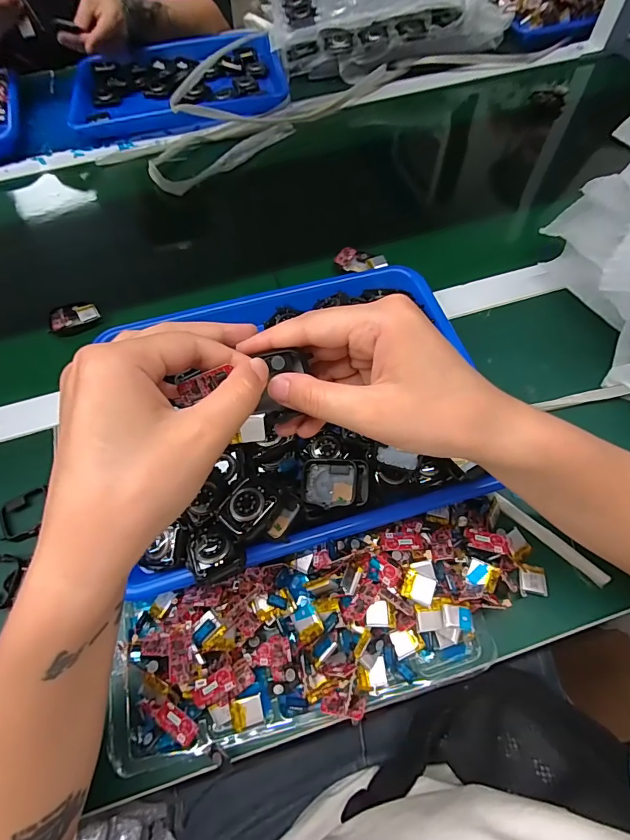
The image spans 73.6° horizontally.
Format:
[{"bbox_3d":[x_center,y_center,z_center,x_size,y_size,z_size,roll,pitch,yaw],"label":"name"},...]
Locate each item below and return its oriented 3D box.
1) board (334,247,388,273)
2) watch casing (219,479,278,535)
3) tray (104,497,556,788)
[{"bbox_3d":[0.051,-0.179,0.475,0.055,0.016,0.035,-6,61,-1],"label":"board"},{"bbox_3d":[-0.049,0.062,0.301,0.031,0.011,0.036,35,68,19],"label":"watch casing"},{"bbox_3d":[0.015,0.141,0.294,0.315,0.041,0.107,-15,62,-6],"label":"tray"}]

